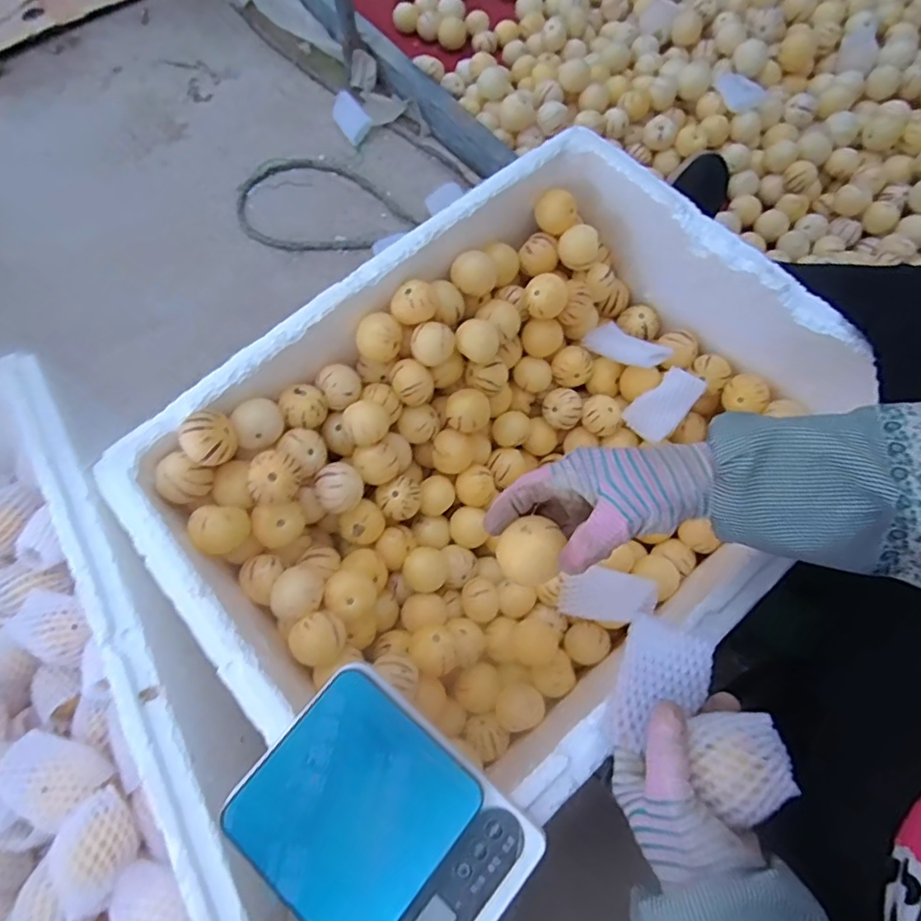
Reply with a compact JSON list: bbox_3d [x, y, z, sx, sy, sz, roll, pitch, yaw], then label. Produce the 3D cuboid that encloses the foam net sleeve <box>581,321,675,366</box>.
[{"bbox_3d":[0.182,-0.127,0.647,0.089,0.014,0.036,30,72,9],"label":"foam net sleeve"}]

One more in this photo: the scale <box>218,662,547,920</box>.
[{"bbox_3d":[-0.047,0.230,0.366,0.167,0.032,0.127,39,73,12],"label":"scale"}]

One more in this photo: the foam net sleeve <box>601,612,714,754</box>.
[{"bbox_3d":[0.128,0.146,0.381,0.053,0.010,0.080,15,80,27],"label":"foam net sleeve"}]

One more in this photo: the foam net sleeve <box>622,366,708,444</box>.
[{"bbox_3d":[0.213,-0.060,0.620,0.080,0.008,0.049,-49,64,6],"label":"foam net sleeve"}]

